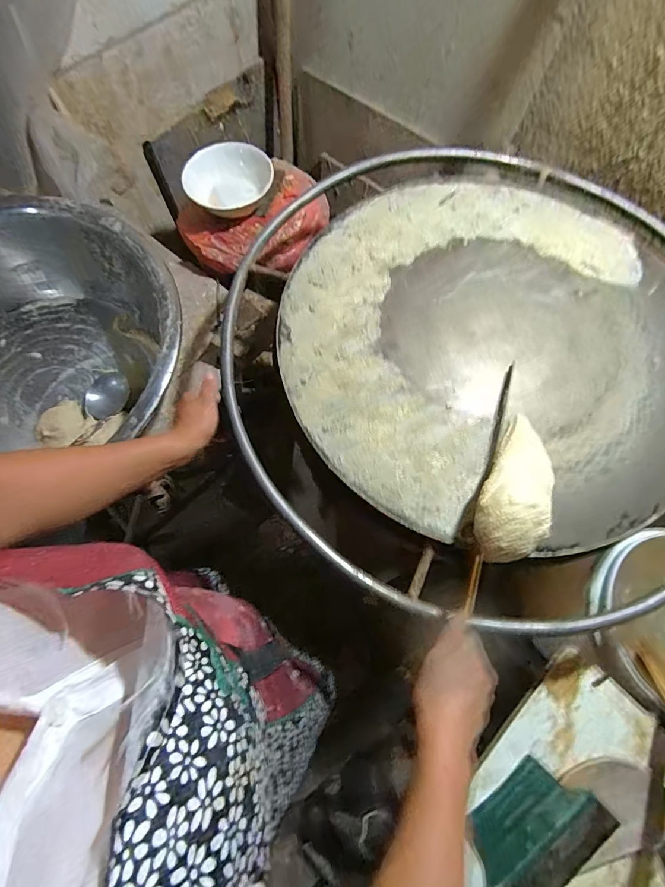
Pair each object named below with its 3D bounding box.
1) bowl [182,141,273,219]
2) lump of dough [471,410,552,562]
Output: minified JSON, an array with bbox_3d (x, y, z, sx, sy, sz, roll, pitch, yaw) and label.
[{"bbox_3d":[-0.221,-0.544,0.839,0.178,0.074,0.177,1,68,-2],"label":"bowl"},{"bbox_3d":[0.231,0.050,0.476,0.081,0.065,0.193,28,70,9],"label":"lump of dough"}]

